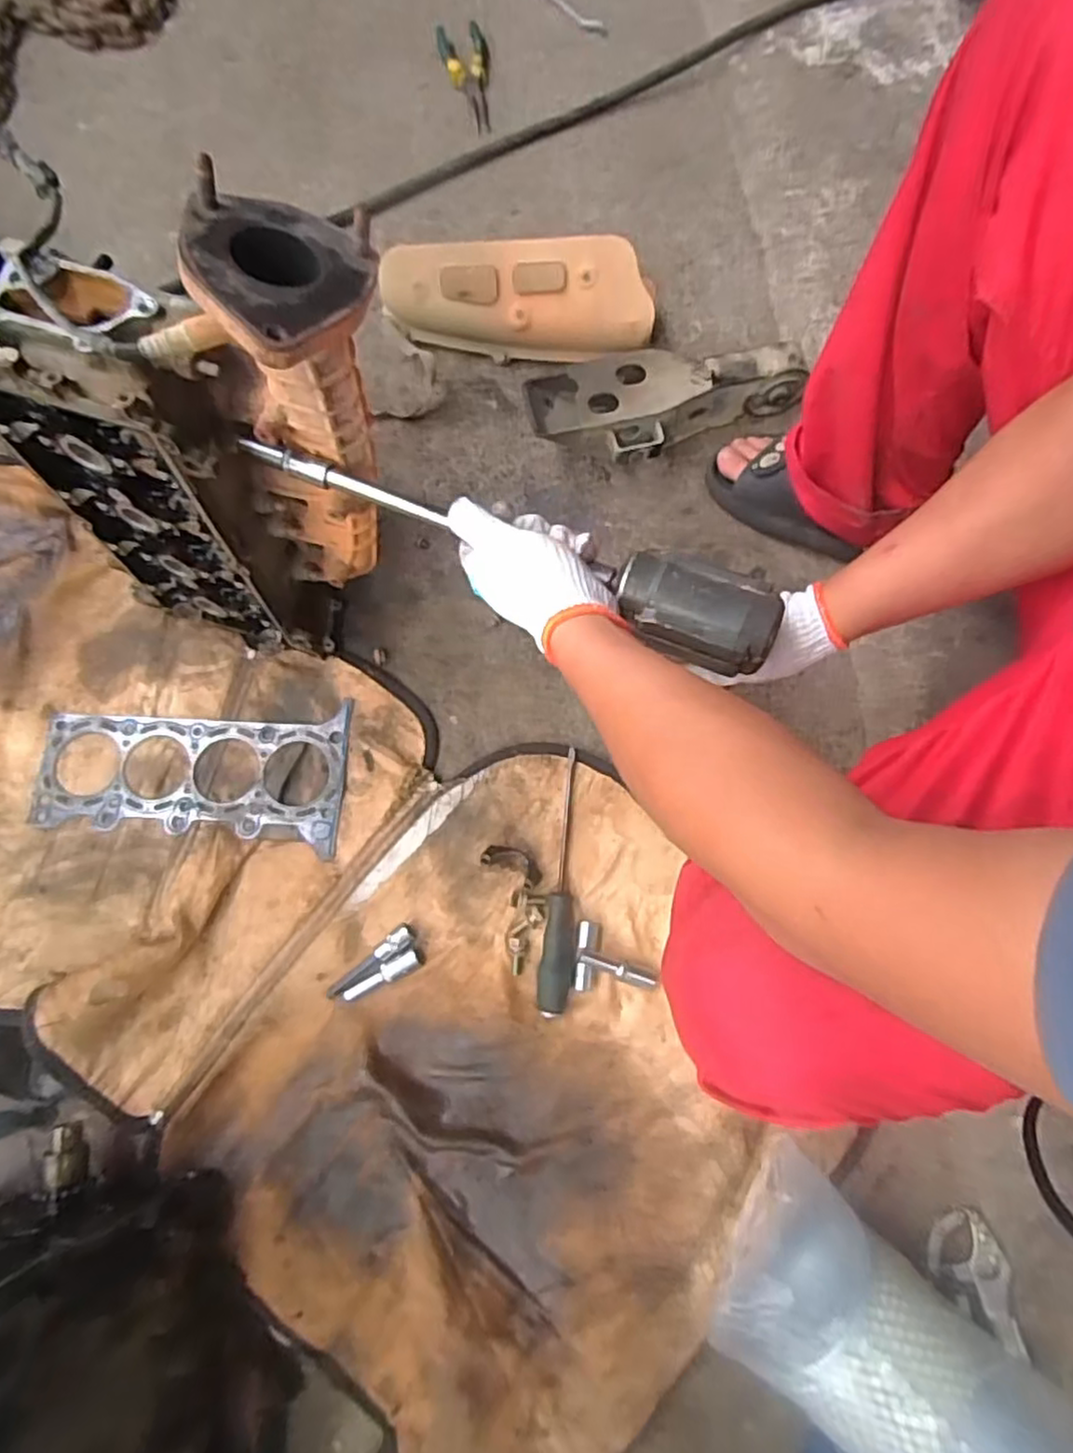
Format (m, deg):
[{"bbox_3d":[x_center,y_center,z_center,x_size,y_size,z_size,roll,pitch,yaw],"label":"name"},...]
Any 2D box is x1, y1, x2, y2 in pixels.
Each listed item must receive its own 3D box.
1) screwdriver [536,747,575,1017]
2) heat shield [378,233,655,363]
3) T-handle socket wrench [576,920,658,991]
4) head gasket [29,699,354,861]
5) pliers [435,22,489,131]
[{"bbox_3d":[0.031,0.150,0.678,0.030,0.026,0.258,8,75,3],"label":"screwdriver"},{"bbox_3d":[-0.023,-0.501,0.805,0.307,0.123,0.043,2,39,6],"label":"heat shield"},{"bbox_3d":[0.077,0.223,0.659,0.078,0.023,0.062,1,75,1],"label":"T-handle socket wrench"},{"bbox_3d":[-0.364,0.051,0.721,0.323,0.006,0.143,2,75,0],"label":"head gasket"},{"bbox_3d":[-0.100,-0.920,0.958,0.069,0.030,0.197,-4,75,0],"label":"pliers"}]

